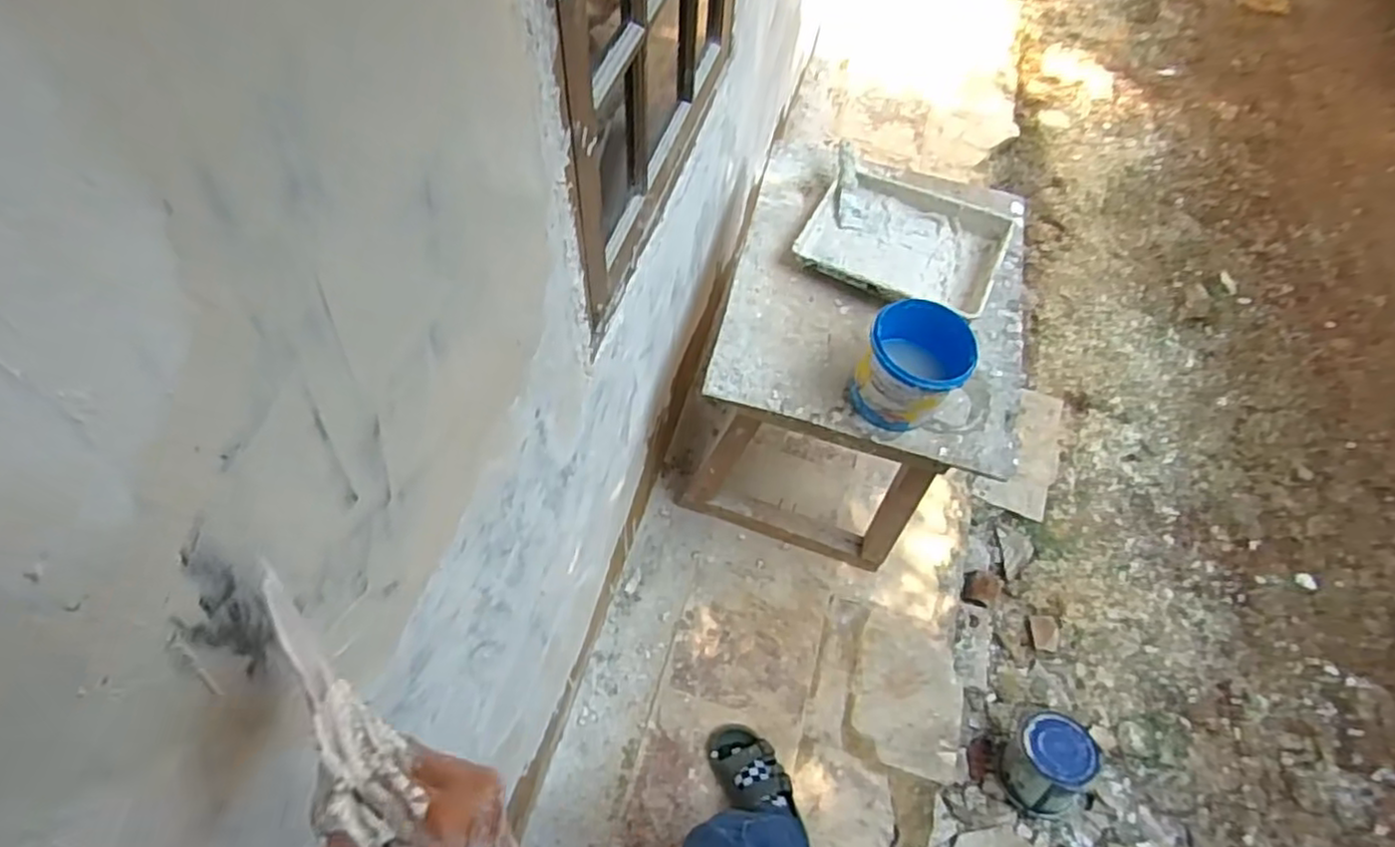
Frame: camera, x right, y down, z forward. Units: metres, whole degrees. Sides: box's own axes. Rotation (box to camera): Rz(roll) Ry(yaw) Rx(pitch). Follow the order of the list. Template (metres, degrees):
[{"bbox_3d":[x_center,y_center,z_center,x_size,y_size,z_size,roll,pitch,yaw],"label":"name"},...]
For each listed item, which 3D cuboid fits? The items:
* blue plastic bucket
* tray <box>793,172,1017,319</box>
[{"bbox_3d":[0.345,-0.084,1.165,0.160,0.149,0.167,1,59,-2],"label":"blue plastic bucket"},{"bbox_3d":[0.395,-0.345,1.373,0.360,0.062,0.297,26,62,12],"label":"tray"}]

